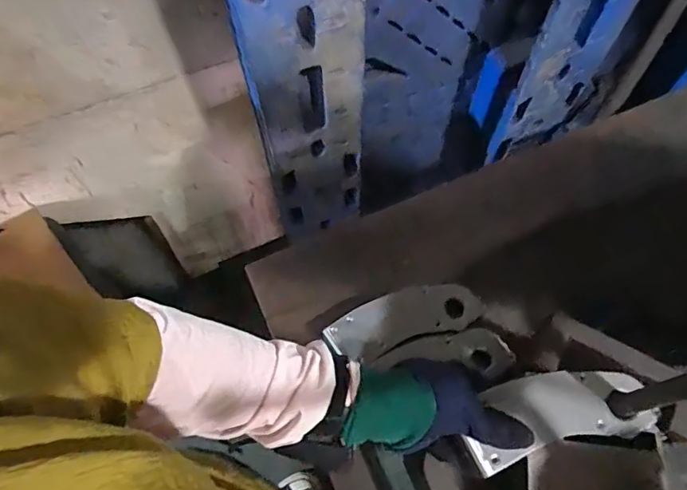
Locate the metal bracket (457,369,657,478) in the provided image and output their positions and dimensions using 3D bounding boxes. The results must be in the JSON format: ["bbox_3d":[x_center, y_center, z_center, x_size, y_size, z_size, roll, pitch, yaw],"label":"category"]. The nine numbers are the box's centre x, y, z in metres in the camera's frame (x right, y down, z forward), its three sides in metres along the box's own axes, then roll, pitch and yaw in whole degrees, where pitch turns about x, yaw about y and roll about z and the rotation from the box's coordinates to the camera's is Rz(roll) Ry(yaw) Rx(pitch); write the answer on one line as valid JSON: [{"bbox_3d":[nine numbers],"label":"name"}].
[{"bbox_3d":[0.187,0.147,0.449,0.161,0.014,0.066,-12,65,-6],"label":"metal bracket"}]

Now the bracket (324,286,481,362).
[{"bbox_3d":[0.070,0.086,0.594,0.179,0.005,0.064,-18,66,-6],"label":"bracket"}]

